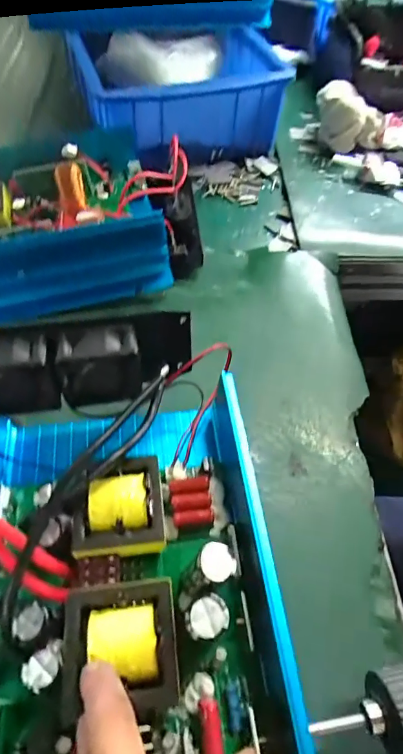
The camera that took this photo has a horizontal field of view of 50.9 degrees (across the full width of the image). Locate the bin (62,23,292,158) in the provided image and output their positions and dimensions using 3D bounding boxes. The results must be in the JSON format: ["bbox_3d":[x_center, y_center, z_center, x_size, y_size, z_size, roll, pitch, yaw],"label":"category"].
[{"bbox_3d":[-0.020,-0.294,0.450,0.206,0.093,0.150,-7,56,-9],"label":"bin"}]

